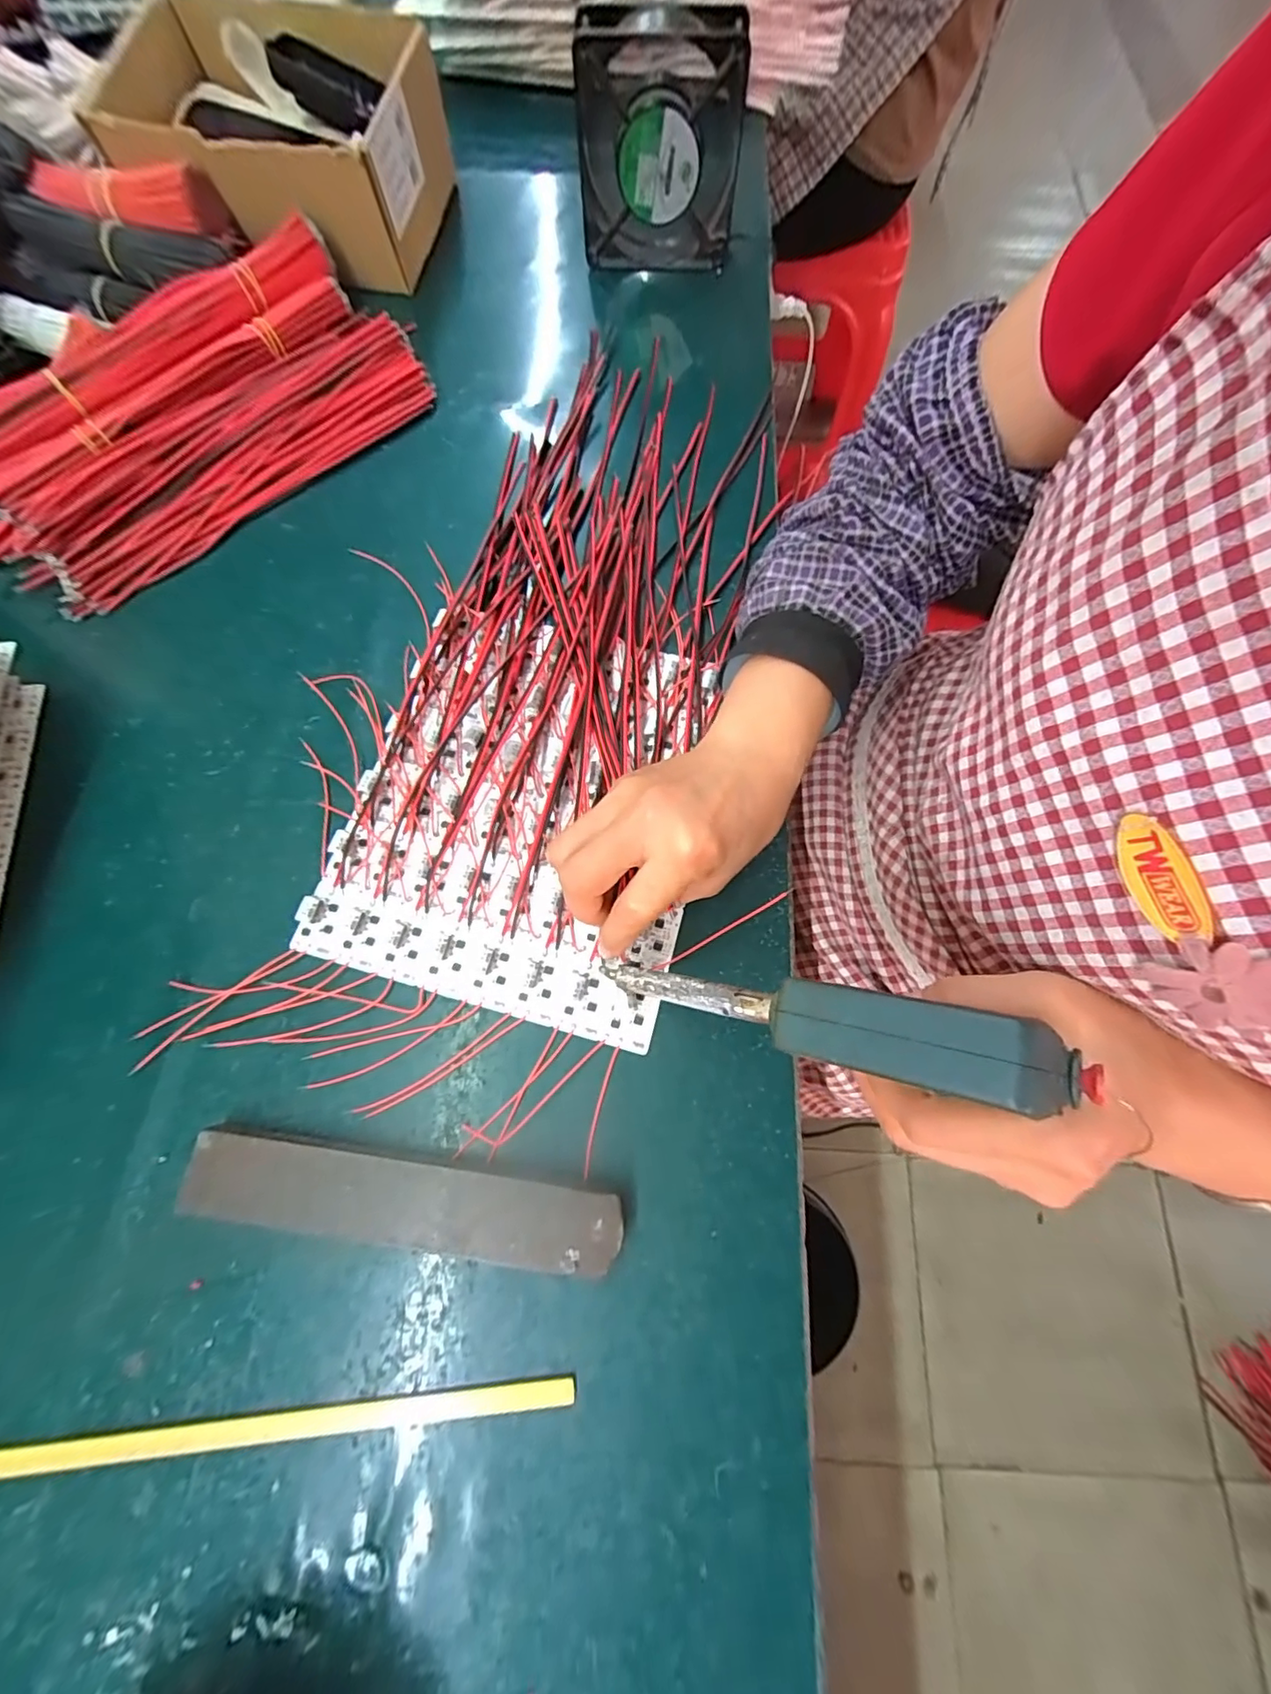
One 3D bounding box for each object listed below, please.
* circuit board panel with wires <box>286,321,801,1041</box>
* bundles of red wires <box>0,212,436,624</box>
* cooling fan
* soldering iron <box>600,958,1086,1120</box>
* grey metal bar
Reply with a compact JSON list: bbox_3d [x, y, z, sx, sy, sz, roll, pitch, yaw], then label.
[{"bbox_3d":[-0.034,-0.142,0.355,0.201,0.026,0.472,14,73,5],"label":"circuit board panel with wires"},{"bbox_3d":[-0.324,-0.310,0.399,0.188,0.044,0.345,43,77,13],"label":"bundles of red wires"},{"bbox_3d":[0.017,-0.517,0.416,0.119,0.123,0.034,1,72,1],"label":"cooling fan"},{"bbox_3d":[0.060,0.066,0.215,0.173,0.031,0.026,1,67,41],"label":"soldering iron"},{"bbox_3d":[-0.107,0.163,0.256,0.196,0.018,0.037,6,72,3],"label":"grey metal bar"}]

